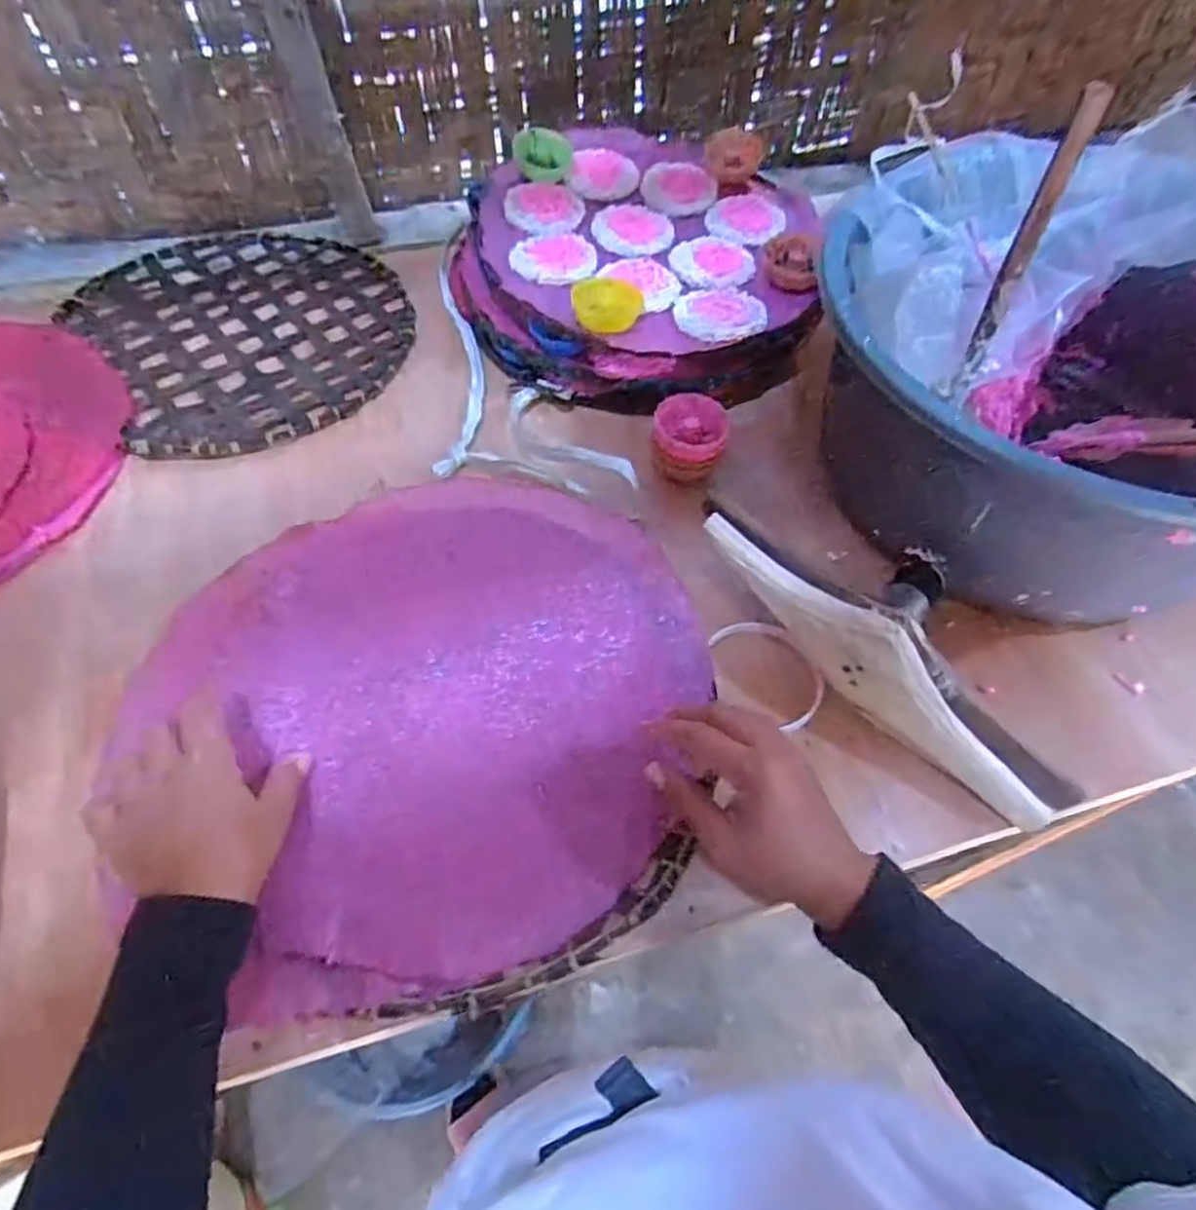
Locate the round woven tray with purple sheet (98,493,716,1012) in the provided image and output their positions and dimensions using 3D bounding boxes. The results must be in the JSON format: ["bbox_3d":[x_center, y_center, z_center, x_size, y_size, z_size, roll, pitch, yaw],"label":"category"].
[{"bbox_3d":[-0.099,0.066,0.469,0.347,0.027,0.340,1,57,-1],"label":"round woven tray with purple sheet"}]

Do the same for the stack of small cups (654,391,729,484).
[{"bbox_3d":[0.075,-0.136,0.585,0.058,0.048,0.065,8,57,4],"label":"stack of small cups"}]

